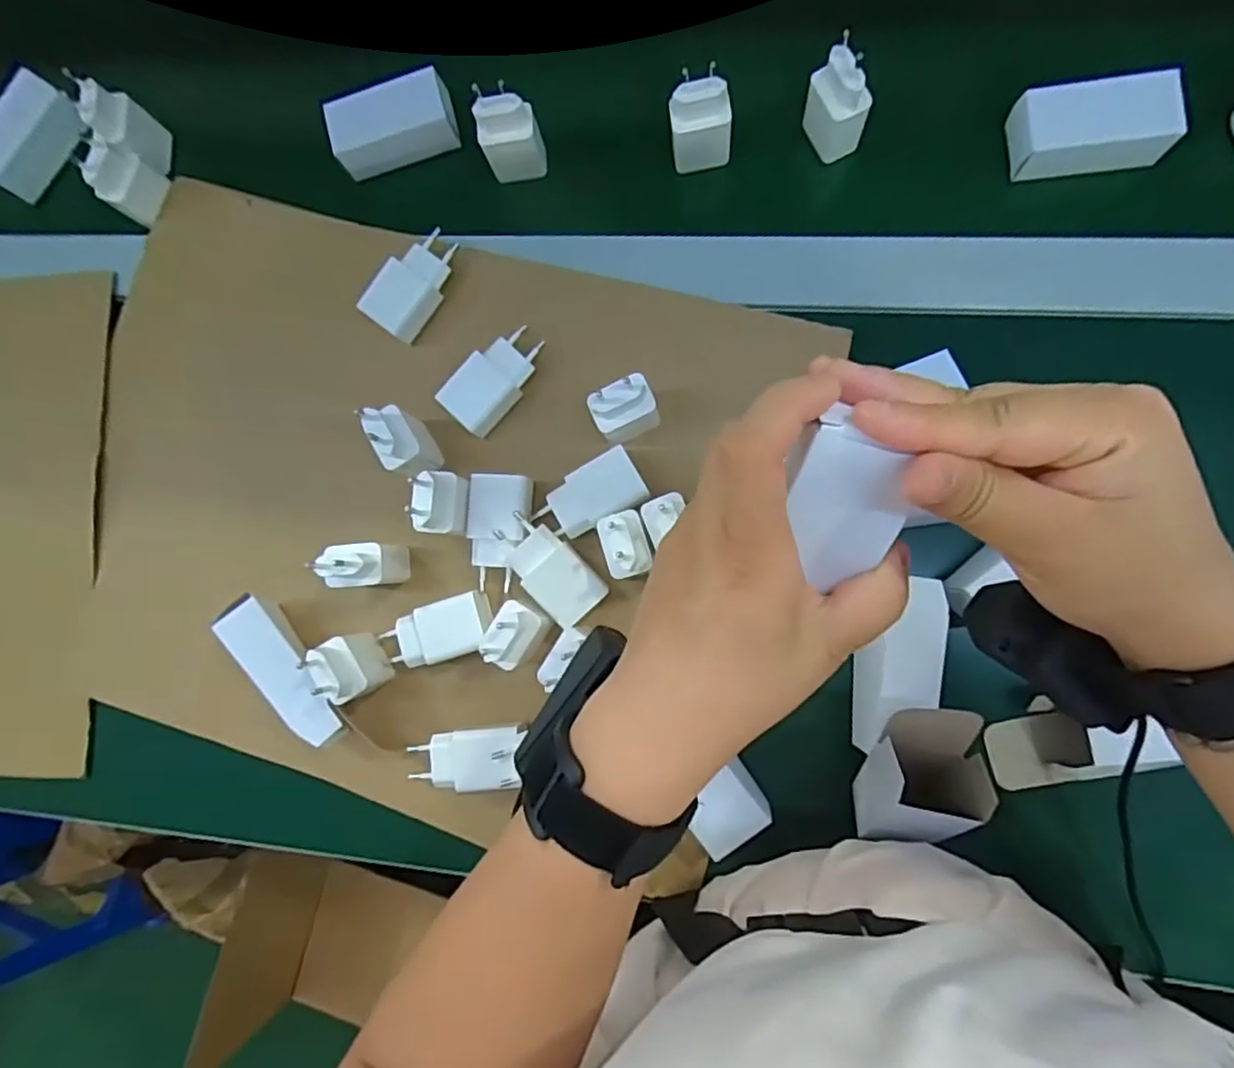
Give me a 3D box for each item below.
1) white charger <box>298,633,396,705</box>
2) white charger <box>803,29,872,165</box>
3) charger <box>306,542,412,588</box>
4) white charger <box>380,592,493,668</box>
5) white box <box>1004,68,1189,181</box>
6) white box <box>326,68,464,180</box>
[{"bbox_3d":[-0.175,0.087,0.431,0.023,0.064,0.040,-32,82,4],"label":"white charger"},{"bbox_3d":[0.146,-0.286,0.441,0.027,0.065,0.039,-32,82,4],"label":"white charger"},{"bbox_3d":[-0.169,0.021,0.437,0.035,0.078,0.027,-7,84,7],"label":"charger"},{"bbox_3d":[-0.123,0.068,0.450,0.077,0.023,0.038,-19,83,5],"label":"white charger"},{"bbox_3d":[0.308,-0.262,0.430,0.091,0.030,0.048,-1,85,7],"label":"white box"},{"bbox_3d":[-0.167,-0.308,0.500,0.092,0.031,0.047,-11,84,6],"label":"white box"}]

